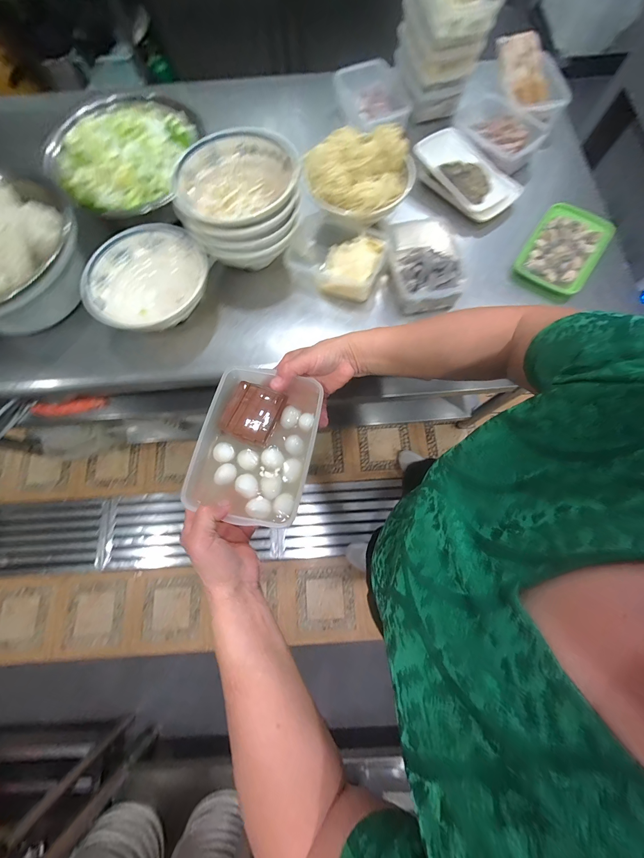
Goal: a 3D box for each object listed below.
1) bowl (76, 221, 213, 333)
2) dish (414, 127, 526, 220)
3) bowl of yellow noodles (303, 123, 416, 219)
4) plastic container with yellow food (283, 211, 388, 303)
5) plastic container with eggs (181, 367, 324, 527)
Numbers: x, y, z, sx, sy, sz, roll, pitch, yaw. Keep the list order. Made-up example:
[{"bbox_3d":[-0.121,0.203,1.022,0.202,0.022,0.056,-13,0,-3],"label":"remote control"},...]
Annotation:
[{"bbox_3d":[-0.321,-0.270,0.589,0.191,0.084,0.216,36,77,10],"label":"bowl"},{"bbox_3d":[0.315,-0.563,0.681,0.139,0.035,0.231,-40,77,-10],"label":"dish"},{"bbox_3d":[0.071,-0.497,0.606,0.193,0.082,0.185,0,74,1],"label":"bowl of yellow noodles"},{"bbox_3d":[0.024,-0.348,0.625,0.190,0.091,0.131,19,75,6],"label":"plastic container with yellow food"},{"bbox_3d":[-0.081,0.016,0.378,0.133,0.039,0.176,12,74,4],"label":"plastic container with eggs"}]

